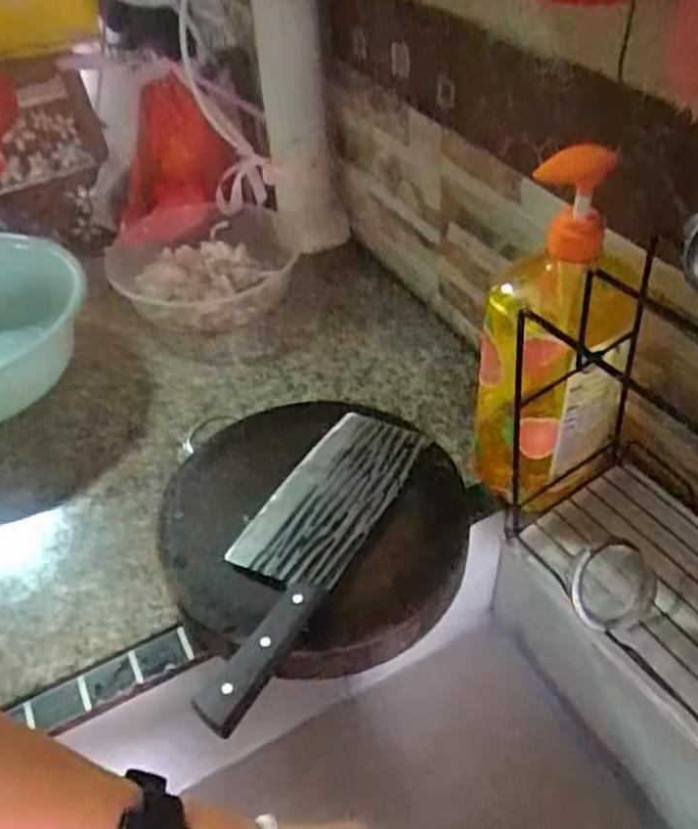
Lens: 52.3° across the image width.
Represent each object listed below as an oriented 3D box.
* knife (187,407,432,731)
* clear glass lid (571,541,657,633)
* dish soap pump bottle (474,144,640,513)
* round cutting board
[{"bbox_3d":[-0.040,0.098,0.560,0.086,0.026,0.294,19,50,22],"label":"knife"},{"bbox_3d":[0.186,0.121,0.502,0.057,0.058,0.011,-20,9,14],"label":"clear glass lid"},{"bbox_3d":[0.145,-0.040,0.512,0.100,0.259,0.078,19,50,22],"label":"dish soap pump bottle"},{"bbox_3d":[-0.028,0.092,0.599,0.241,0.054,0.249,-2,45,2],"label":"round cutting board"}]

